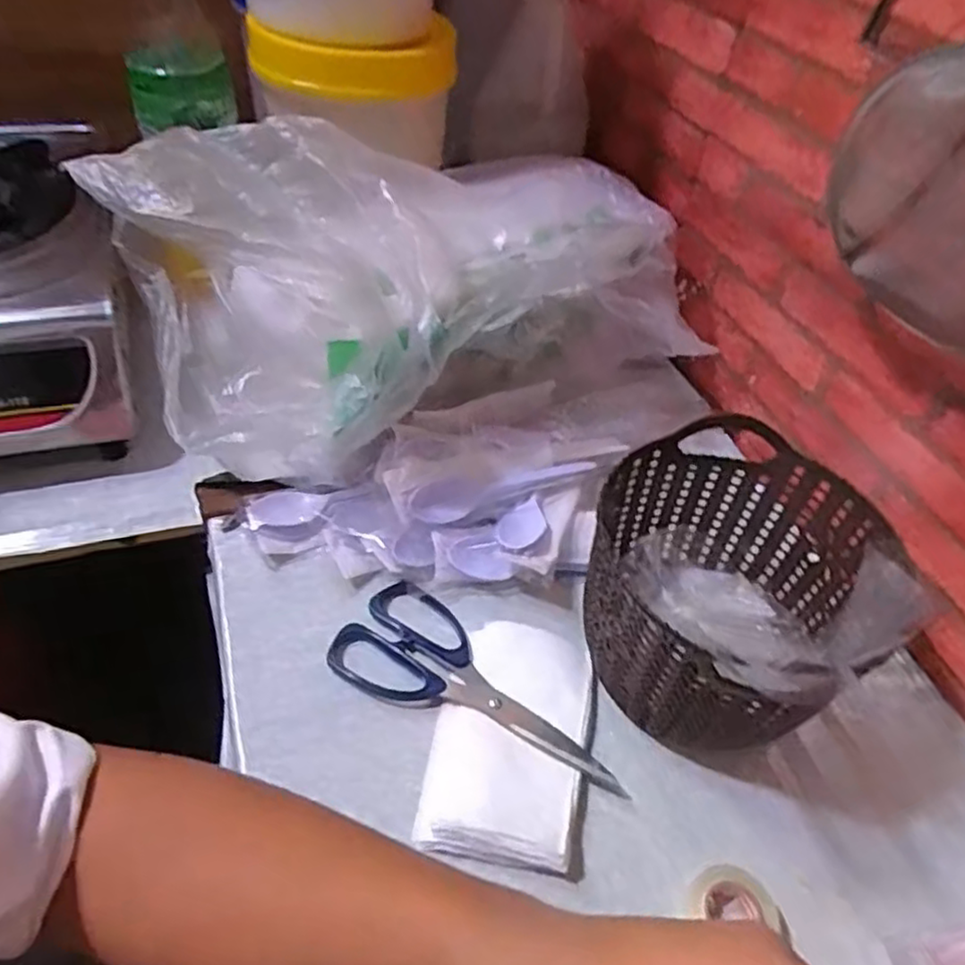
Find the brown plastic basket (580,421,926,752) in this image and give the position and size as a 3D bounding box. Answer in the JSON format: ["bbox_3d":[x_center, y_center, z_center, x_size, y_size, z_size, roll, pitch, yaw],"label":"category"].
[{"bbox_3d":[0.131,0.066,0.419,0.137,0.121,0.156,20,48,11],"label":"brown plastic basket"}]

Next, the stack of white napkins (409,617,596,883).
[{"bbox_3d":[0.019,0.140,0.404,0.087,0.022,0.137,10,47,2],"label":"stack of white napkins"}]

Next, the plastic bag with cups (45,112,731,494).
[{"bbox_3d":[-0.037,-0.137,0.489,0.371,0.193,0.189,-11,48,-18],"label":"plastic bag with cups"}]

